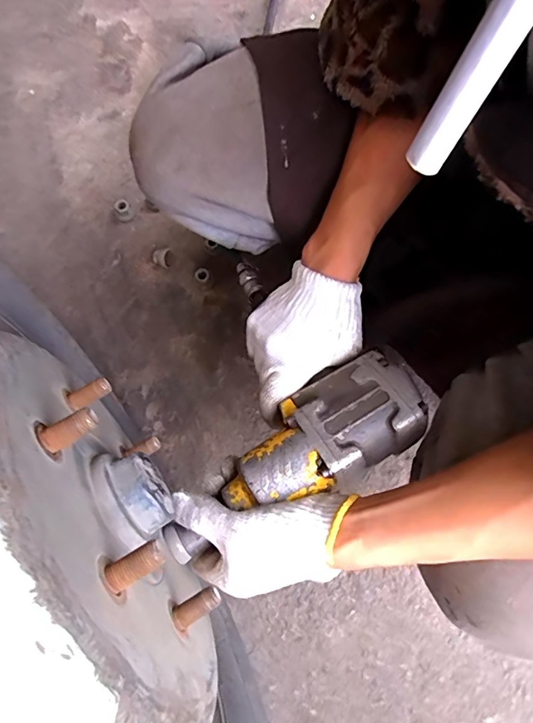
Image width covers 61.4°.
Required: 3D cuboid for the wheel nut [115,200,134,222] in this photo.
[{"bbox_3d":[-0.233,-0.246,0.728,0.028,0.032,0.027,-28,77,-4],"label":"wheel nut"}]

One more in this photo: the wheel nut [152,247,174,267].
[{"bbox_3d":[-0.160,-0.166,0.711,0.028,0.024,0.033,41,79,9],"label":"wheel nut"}]

